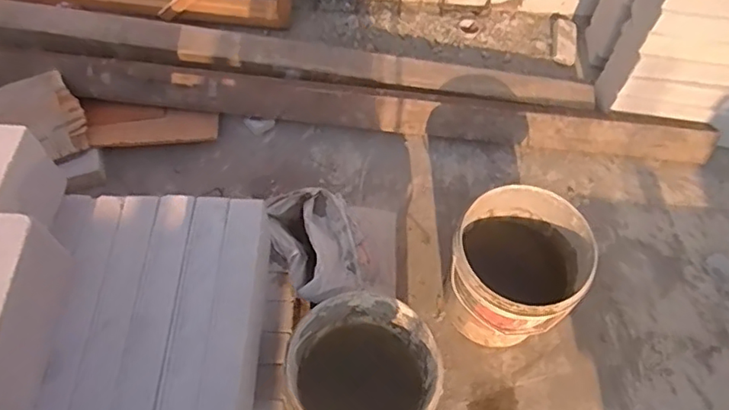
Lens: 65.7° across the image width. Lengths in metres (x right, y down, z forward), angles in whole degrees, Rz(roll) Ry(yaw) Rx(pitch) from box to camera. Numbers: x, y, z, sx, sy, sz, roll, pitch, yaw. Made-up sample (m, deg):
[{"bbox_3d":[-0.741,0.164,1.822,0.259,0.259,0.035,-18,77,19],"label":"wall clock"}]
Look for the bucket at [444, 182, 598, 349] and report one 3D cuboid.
[{"bbox_3d":[0.365,0.166,1.422,0.296,0.328,0.315,2,60,-3],"label":"bucket"}]

